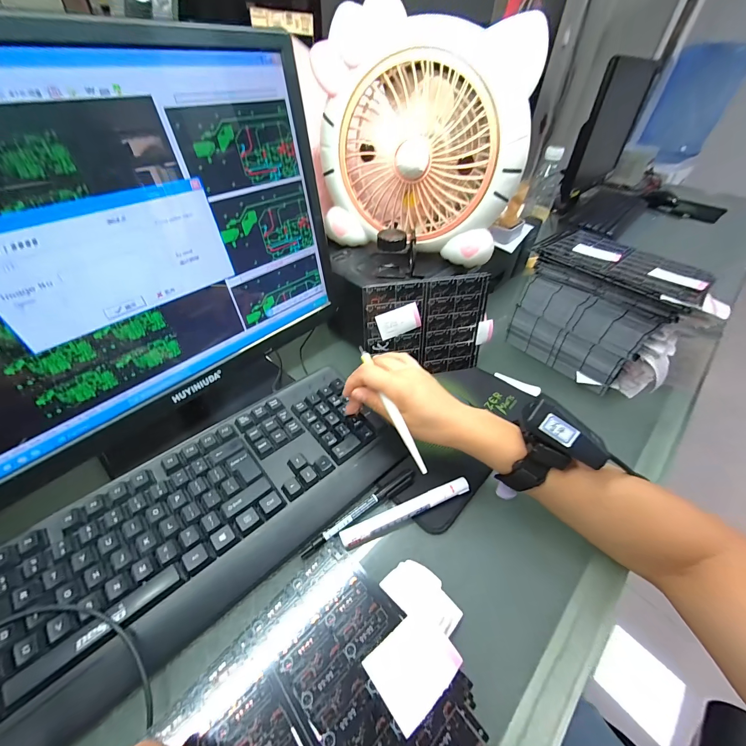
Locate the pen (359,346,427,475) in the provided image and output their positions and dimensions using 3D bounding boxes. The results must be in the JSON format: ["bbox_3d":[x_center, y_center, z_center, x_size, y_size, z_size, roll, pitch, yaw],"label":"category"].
[{"bbox_3d":[0.020,0.037,0.316,0.009,0.006,0.128,-18,65,-20],"label":"pen"}]

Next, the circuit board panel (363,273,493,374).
[{"bbox_3d":[0.080,-0.059,0.452,0.183,0.141,0.005,-9,33,-10],"label":"circuit board panel"}]

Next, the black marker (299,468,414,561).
[{"bbox_3d":[-0.010,0.139,0.332,0.140,0.010,0.014,-28,52,-28],"label":"black marker"}]

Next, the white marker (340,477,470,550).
[{"bbox_3d":[0.036,0.142,0.331,0.142,0.014,0.015,-16,48,-19],"label":"white marker"}]

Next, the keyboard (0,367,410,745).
[{"bbox_3d":[-0.169,0.144,0.308,0.420,0.044,0.156,-31,54,-30],"label":"keyboard"}]

